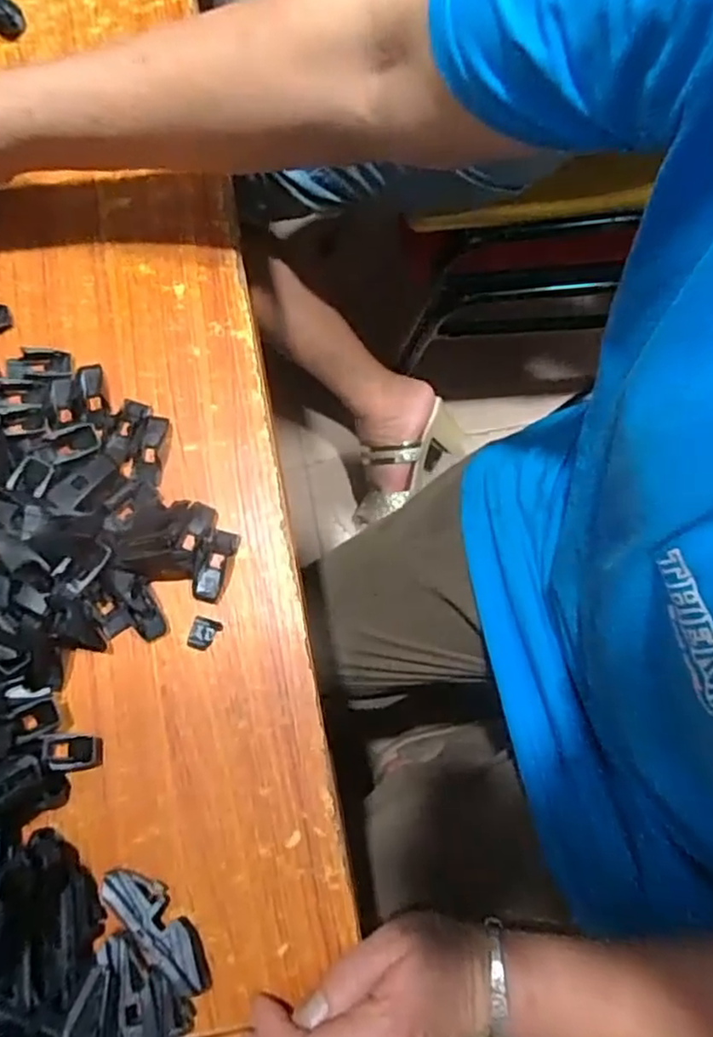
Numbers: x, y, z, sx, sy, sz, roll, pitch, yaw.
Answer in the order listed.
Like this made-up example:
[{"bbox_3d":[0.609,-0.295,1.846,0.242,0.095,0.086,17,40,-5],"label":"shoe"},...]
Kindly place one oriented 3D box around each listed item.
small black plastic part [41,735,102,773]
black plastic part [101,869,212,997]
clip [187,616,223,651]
[{"bbox_3d":[-0.156,0.128,0.359,0.029,0.010,0.018,4,77,1],"label":"small black plastic part"},{"bbox_3d":[-0.101,0.210,0.337,0.022,0.019,0.073,-41,80,-8],"label":"black plastic part"},{"bbox_3d":[-0.088,0.066,0.375,0.017,0.004,0.018,19,78,4],"label":"clip"}]

